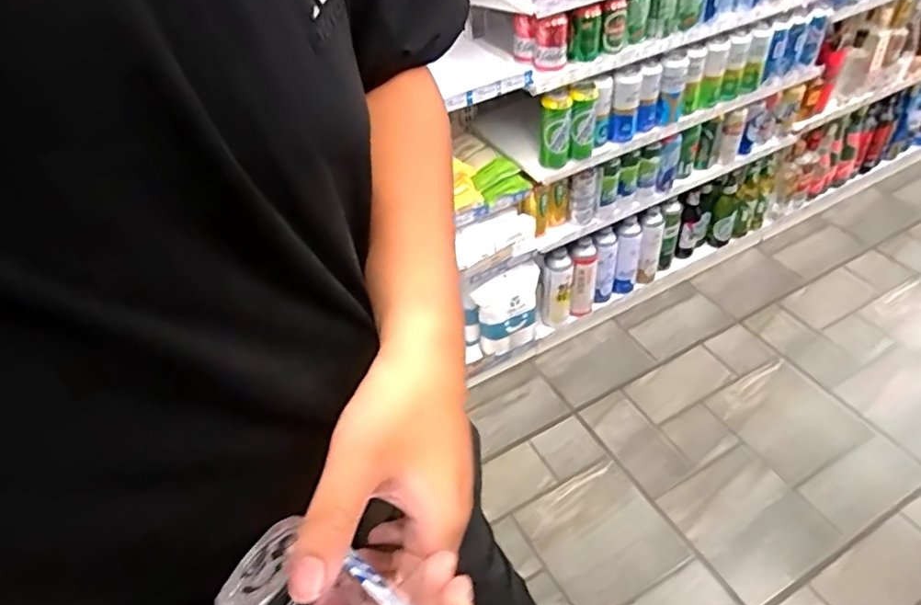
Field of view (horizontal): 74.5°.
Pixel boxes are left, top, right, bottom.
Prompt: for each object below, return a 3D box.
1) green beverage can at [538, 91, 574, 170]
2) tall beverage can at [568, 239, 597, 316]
[{"bbox_3d":[0.207,-0.372,1.329,0.069,0.164,0.052,0,46,5],"label":"green beverage can"},{"bbox_3d":[0.330,-0.061,1.646,0.071,0.249,0.068,-3,45,3],"label":"tall beverage can"}]

